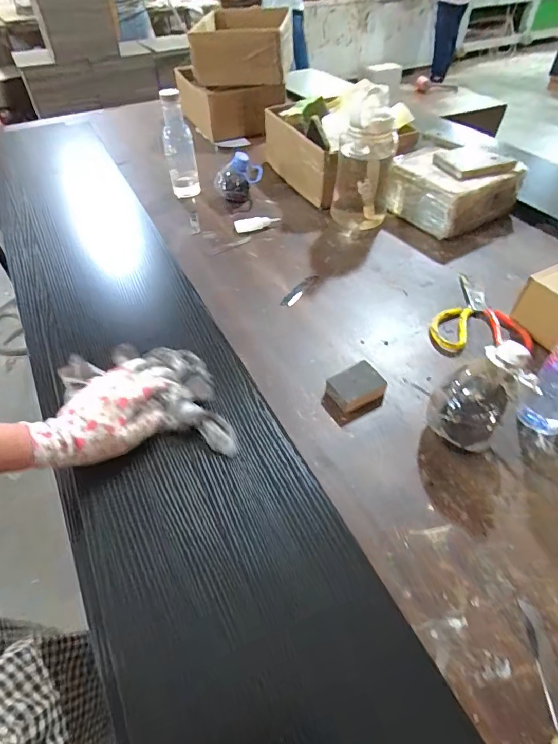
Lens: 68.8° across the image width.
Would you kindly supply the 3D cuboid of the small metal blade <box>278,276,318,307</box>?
[{"bbox_3d":[0.039,-0.144,0.729,0.021,0.010,0.108,30,56,24],"label":"small metal blade"}]

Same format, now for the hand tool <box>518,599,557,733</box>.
[{"bbox_3d":[0.241,0.264,0.372,0.015,0.004,0.096,3,50,4],"label":"hand tool"}]

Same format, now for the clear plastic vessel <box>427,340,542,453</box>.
[{"bbox_3d":[0.231,0.032,0.473,0.081,0.135,0.088,-1,49,1],"label":"clear plastic vessel"}]

